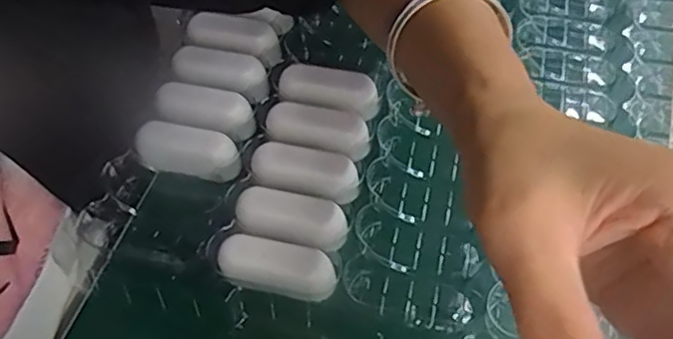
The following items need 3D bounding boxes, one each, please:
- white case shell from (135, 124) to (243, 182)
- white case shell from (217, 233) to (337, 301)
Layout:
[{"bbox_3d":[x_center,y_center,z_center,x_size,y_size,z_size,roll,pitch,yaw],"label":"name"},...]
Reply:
[{"bbox_3d":[-0.089,-0.011,0.374,0.062,0.019,0.026,14,60,10],"label":"white case shell"},{"bbox_3d":[-0.032,0.054,0.335,0.062,0.017,0.025,12,59,9],"label":"white case shell"}]

